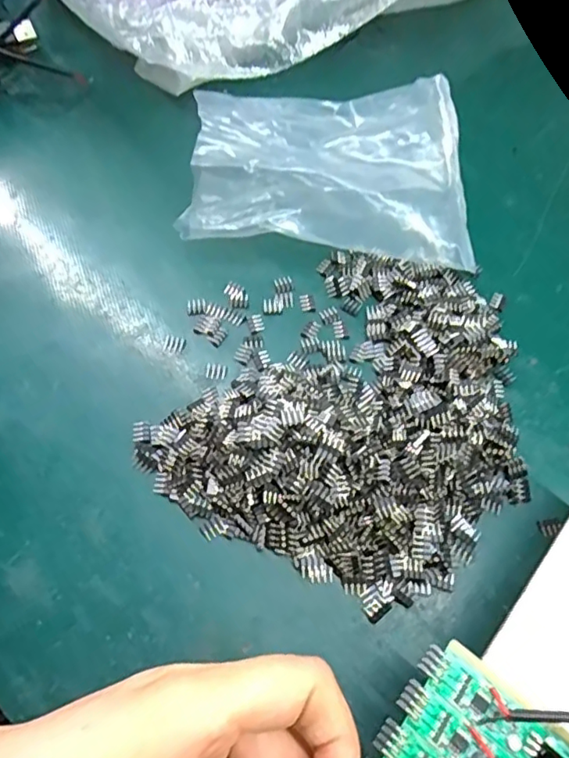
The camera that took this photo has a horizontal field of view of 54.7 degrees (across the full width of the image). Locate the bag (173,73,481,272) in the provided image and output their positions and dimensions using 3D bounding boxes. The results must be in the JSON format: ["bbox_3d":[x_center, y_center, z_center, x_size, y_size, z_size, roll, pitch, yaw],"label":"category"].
[{"bbox_3d":[0.023,-0.120,0.310,0.153,0.037,0.120,2,62,-2],"label":"bag"}]

